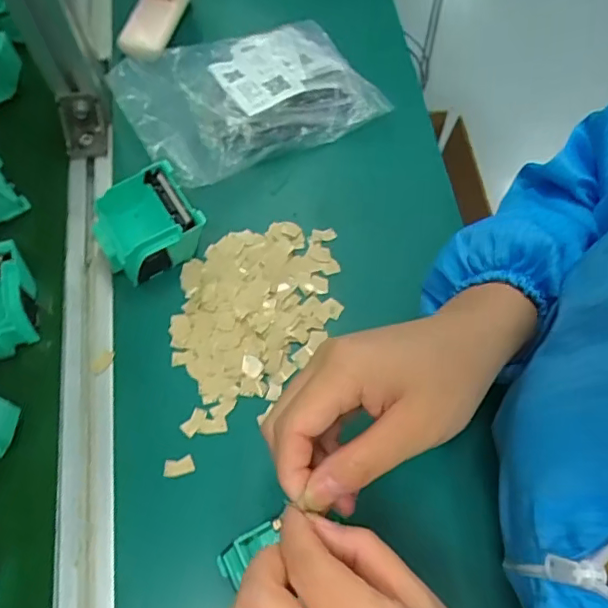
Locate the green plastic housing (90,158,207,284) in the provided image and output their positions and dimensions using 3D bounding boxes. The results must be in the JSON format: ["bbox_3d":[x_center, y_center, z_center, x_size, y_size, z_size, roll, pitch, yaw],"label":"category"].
[{"bbox_3d":[-0.127,-0.064,0.456,0.078,0.039,0.071,-31,69,-12],"label":"green plastic housing"}]

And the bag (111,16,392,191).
[{"bbox_3d":[-0.052,-0.188,0.507,0.203,0.041,0.148,-27,68,-11],"label":"bag"}]

